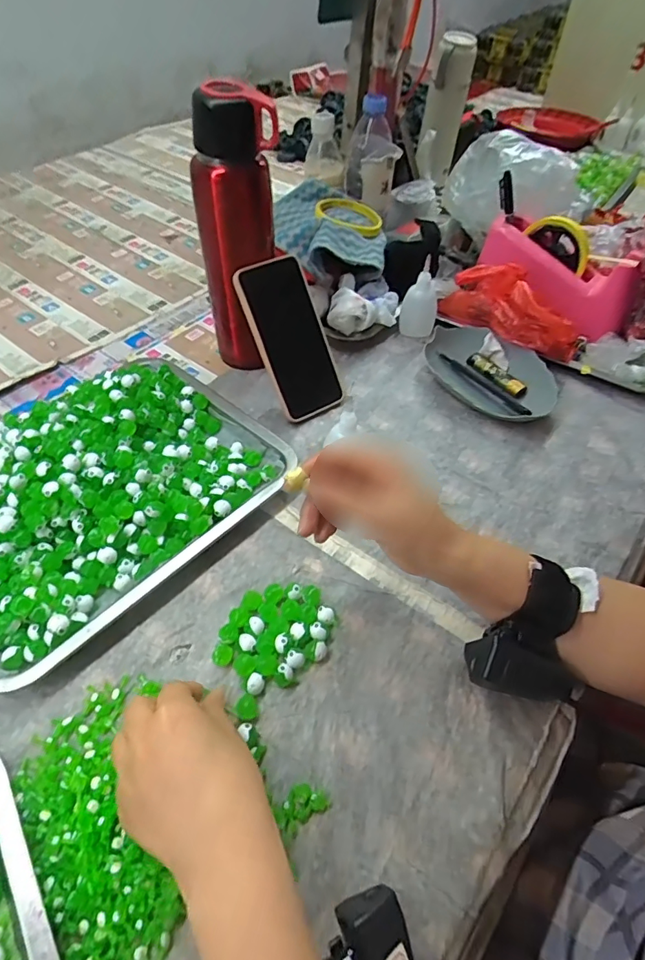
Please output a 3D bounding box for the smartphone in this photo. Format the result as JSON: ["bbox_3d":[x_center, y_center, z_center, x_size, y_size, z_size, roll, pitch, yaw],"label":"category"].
[{"bbox_3d":[-0.033,-0.150,0.527,0.073,0.162,0.010,-27,21,-17],"label":"smartphone"}]

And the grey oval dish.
[{"bbox_3d":[0.196,-0.126,0.582,0.103,0.034,0.163,-37,60,-28],"label":"grey oval dish"}]

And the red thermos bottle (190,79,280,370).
[{"bbox_3d":[-0.083,-0.242,0.514,0.069,0.264,0.068,-35,60,-27],"label":"red thermos bottle"}]

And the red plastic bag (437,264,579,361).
[{"bbox_3d":[0.229,-0.211,0.599,0.176,0.069,0.060,29,55,20],"label":"red plastic bag"}]

